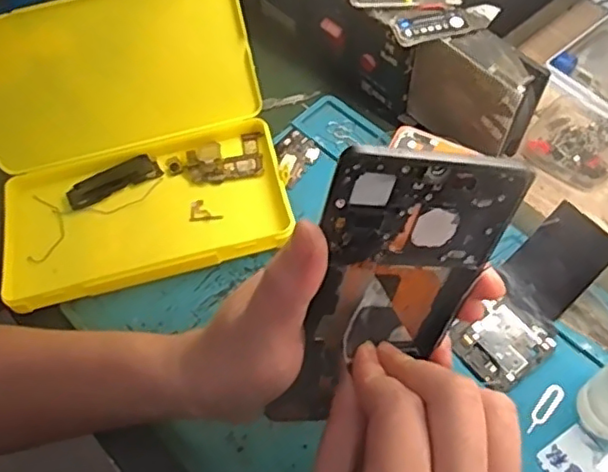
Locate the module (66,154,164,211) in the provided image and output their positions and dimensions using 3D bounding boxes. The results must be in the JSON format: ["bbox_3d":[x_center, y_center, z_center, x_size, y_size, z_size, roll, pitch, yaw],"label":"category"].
[{"bbox_3d":[-0.137,-0.041,0.437,0.066,0.007,0.023,-25,61,-10],"label":"module"}]

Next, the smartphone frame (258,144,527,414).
[{"bbox_3d":[0.035,0.032,0.264,0.074,0.160,0.011,3,41,-15],"label":"smartphone frame"}]

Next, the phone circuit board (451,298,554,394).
[{"bbox_3d":[0.117,0.064,0.362,0.048,0.004,0.046,-36,64,-16],"label":"phone circuit board"}]

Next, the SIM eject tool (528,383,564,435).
[{"bbox_3d":[0.135,0.097,0.342,0.010,0.004,0.033,39,72,17],"label":"SIM eject tool"}]

